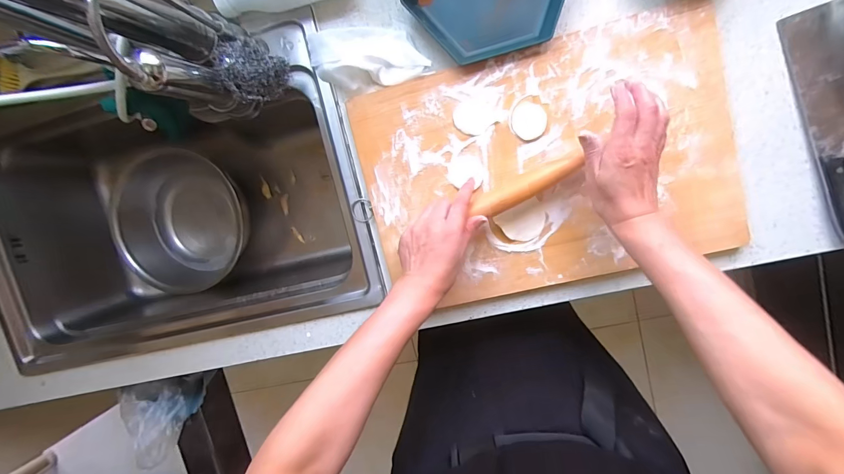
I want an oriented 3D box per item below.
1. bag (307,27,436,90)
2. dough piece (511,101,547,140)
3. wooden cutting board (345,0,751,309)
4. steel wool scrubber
[{"bbox_3d":[-0.072,-0.243,0.508,0.159,0.031,0.078,-2,96,6],"label":"bag"},{"bbox_3d":[0.139,-0.150,0.492,0.043,0.004,0.047,-14,95,7],"label":"dough piece"},{"bbox_3d":[0.155,-0.088,0.499,0.459,0.014,0.305,-14,95,7],"label":"wooden cutting board"},{"bbox_3d":[-0.219,-0.210,0.484,0.070,0.054,0.071,1,99,6],"label":"steel wool scrubber"}]

